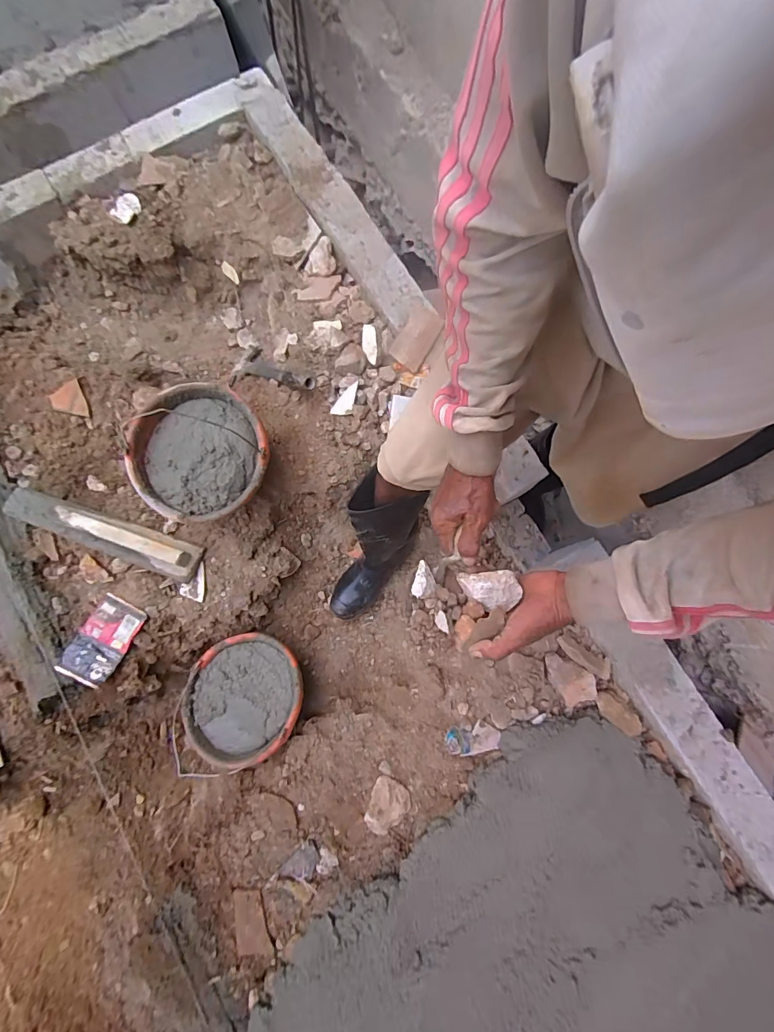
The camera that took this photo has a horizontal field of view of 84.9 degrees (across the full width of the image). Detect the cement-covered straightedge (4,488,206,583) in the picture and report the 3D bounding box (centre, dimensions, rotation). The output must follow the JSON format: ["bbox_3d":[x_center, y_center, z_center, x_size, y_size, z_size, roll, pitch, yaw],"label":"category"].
[{"bbox_3d":[-0.586,0.033,0.868,0.406,0.070,0.083,19,80,4],"label":"cement-covered straightedge"}]

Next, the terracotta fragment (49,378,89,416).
[{"bbox_3d":[-0.712,-0.255,0.947,0.070,0.011,0.092,-26,80,-4],"label":"terracotta fragment"}]

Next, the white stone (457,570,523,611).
[{"bbox_3d":[0.122,0.089,0.508,0.063,0.033,0.044,-3,79,0],"label":"white stone"}]

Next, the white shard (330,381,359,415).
[{"bbox_3d":[-0.087,-0.255,0.930,0.041,0.008,0.084,39,104,7],"label":"white shard"}]

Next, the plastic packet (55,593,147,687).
[{"bbox_3d":[-0.575,0.249,0.860,0.100,0.027,0.167,27,81,5],"label":"plastic packet"}]

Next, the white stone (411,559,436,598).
[{"bbox_3d":[0.047,0.077,0.508,0.027,0.020,0.043,17,80,4],"label":"white stone"}]

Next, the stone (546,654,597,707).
[{"bbox_3d":[0.359,0.313,0.823,0.075,0.043,0.112,-34,81,-5],"label":"stone"}]

